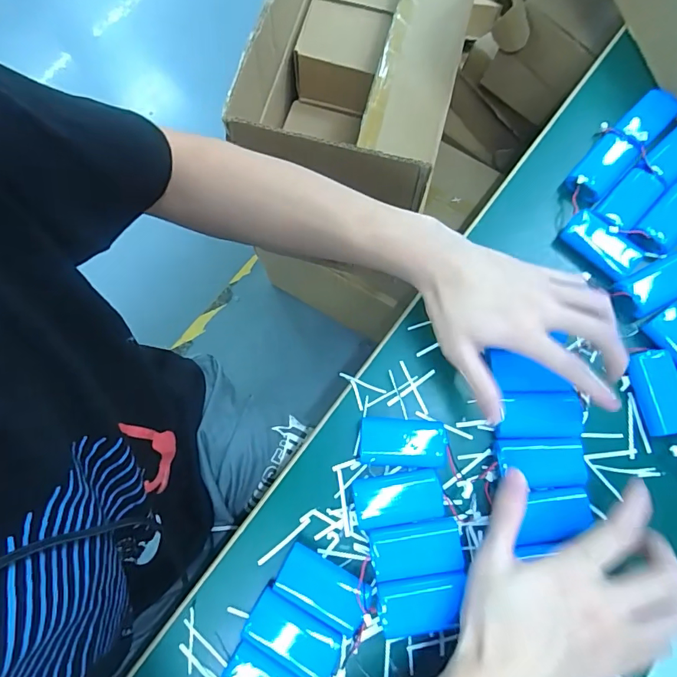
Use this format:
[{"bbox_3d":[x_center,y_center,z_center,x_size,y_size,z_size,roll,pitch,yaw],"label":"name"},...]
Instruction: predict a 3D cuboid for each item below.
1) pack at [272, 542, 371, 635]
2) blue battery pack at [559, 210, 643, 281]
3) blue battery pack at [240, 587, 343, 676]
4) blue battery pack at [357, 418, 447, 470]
[{"bbox_3d":[-0.011,0.188,0.343,0.070,0.014,0.037,28,77,6],"label":"pack"},{"bbox_3d":[0.239,-0.085,0.412,0.072,0.016,0.036,38,78,8],"label":"blue battery pack"},{"bbox_3d":[-0.032,0.216,0.330,0.069,0.015,0.036,29,77,6],"label":"blue battery pack"},{"bbox_3d":[0.052,0.085,0.370,0.068,0.018,0.037,3,76,0],"label":"blue battery pack"}]

